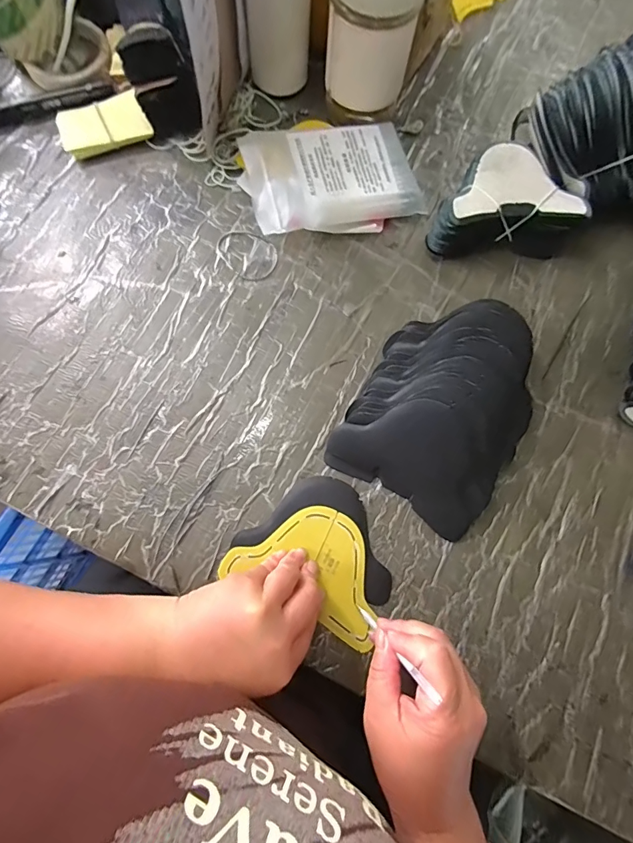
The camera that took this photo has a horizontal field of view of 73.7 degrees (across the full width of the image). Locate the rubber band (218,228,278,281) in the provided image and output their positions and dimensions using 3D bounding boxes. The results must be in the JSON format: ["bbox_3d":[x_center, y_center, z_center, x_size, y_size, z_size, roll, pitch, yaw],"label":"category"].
[{"bbox_3d":[-0.071,-0.173,0.436,0.068,0.004,0.051,42,79,8],"label":"rubber band"}]

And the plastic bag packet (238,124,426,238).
[{"bbox_3d":[0.018,-0.249,0.435,0.177,0.041,0.107,-12,77,-4],"label":"plastic bag packet"}]

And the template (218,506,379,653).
[{"bbox_3d":[-0.001,0.118,0.355,0.132,0.006,0.087,28,77,5],"label":"template"}]

